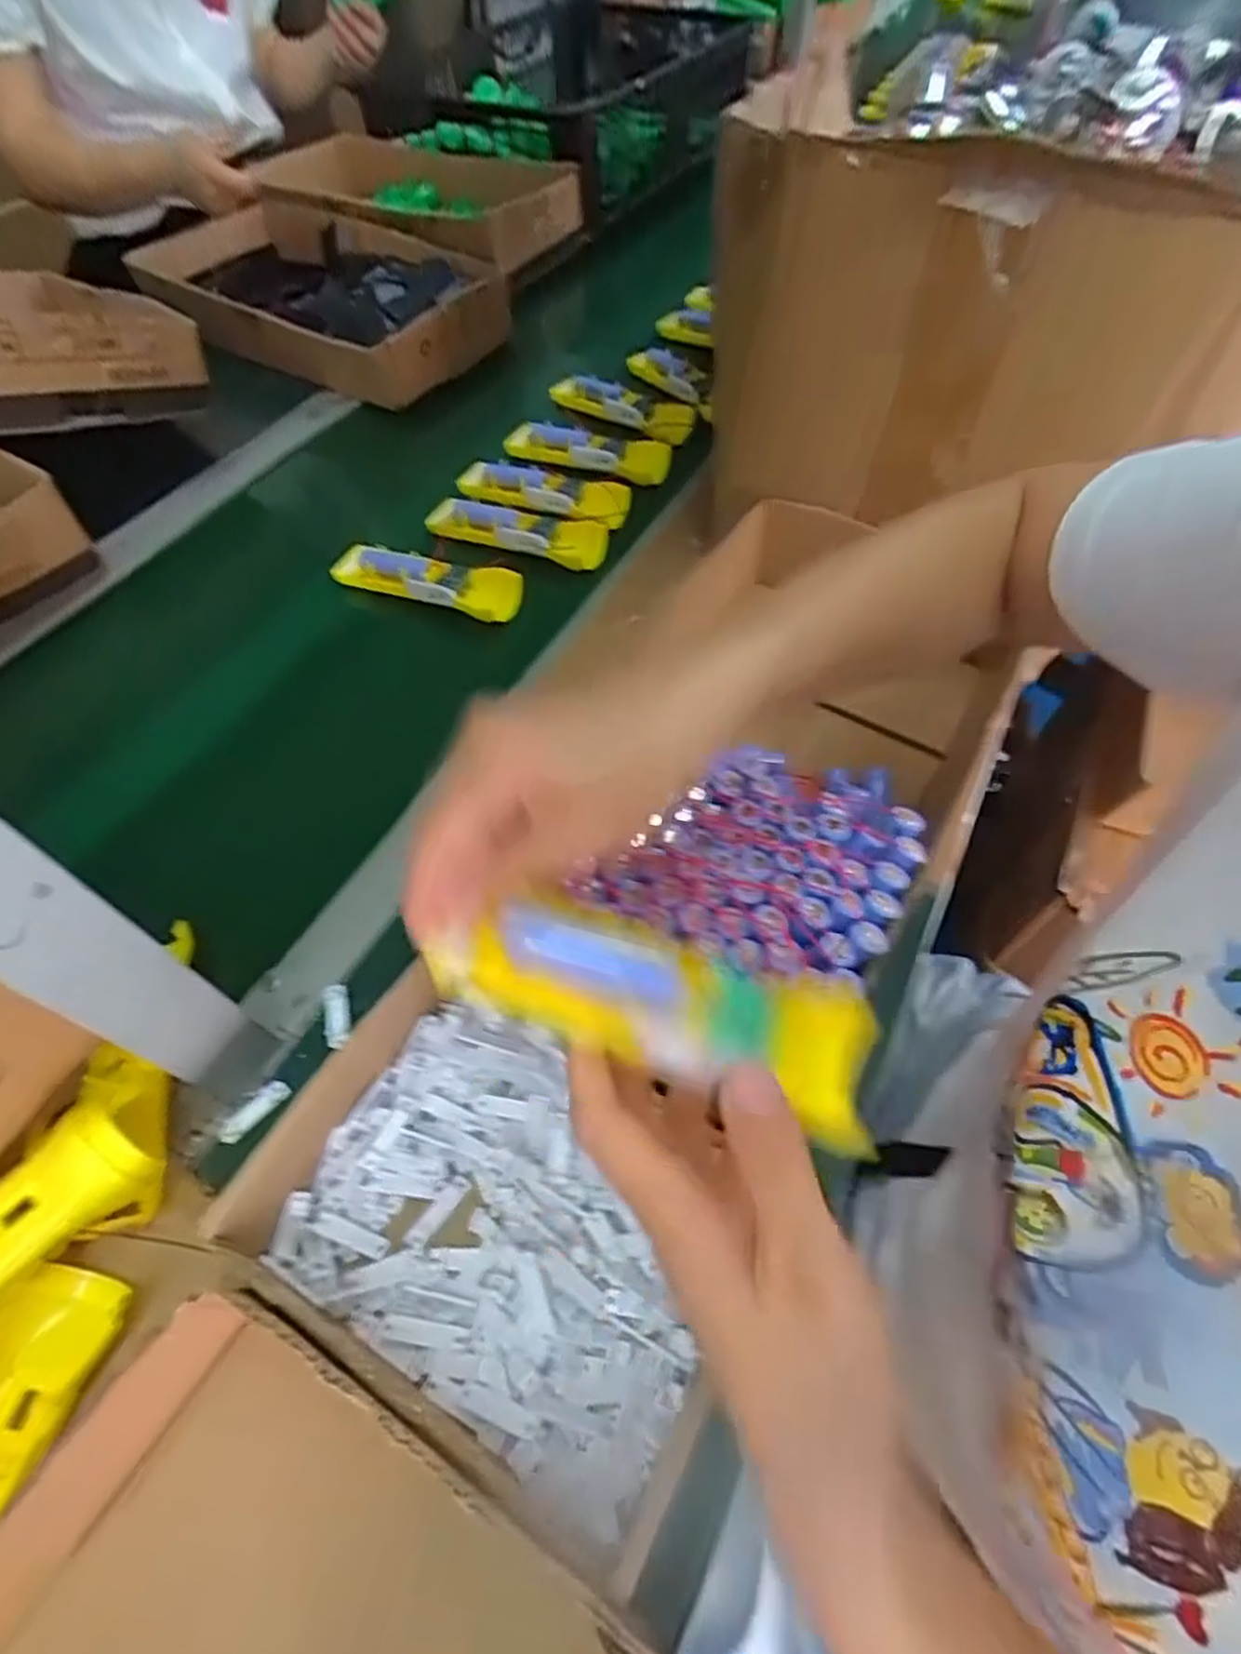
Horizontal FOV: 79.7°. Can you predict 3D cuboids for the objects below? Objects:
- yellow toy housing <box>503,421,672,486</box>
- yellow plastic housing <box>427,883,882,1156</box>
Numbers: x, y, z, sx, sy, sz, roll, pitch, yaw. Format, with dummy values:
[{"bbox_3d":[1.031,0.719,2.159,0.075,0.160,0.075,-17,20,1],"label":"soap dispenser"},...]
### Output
[{"bbox_3d":[-0.033,-0.357,0.706,0.157,0.032,0.040,14,59,11],"label":"yellow toy housing"},{"bbox_3d":[0.016,0.066,0.273,0.161,0.027,0.057,19,59,-6],"label":"yellow plastic housing"}]

